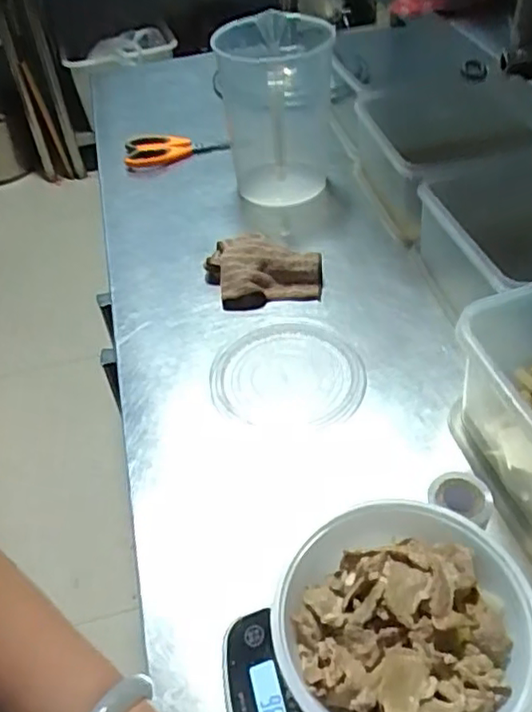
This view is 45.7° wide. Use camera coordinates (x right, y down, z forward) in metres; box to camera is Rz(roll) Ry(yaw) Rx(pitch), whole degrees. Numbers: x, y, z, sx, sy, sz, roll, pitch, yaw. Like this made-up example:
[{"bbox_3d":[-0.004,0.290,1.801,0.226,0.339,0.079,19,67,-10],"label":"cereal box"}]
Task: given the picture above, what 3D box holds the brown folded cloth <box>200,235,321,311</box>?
[{"bbox_3d":[-0.005,-0.116,0.814,0.145,0.042,0.122,-9,46,-3],"label":"brown folded cloth"}]

